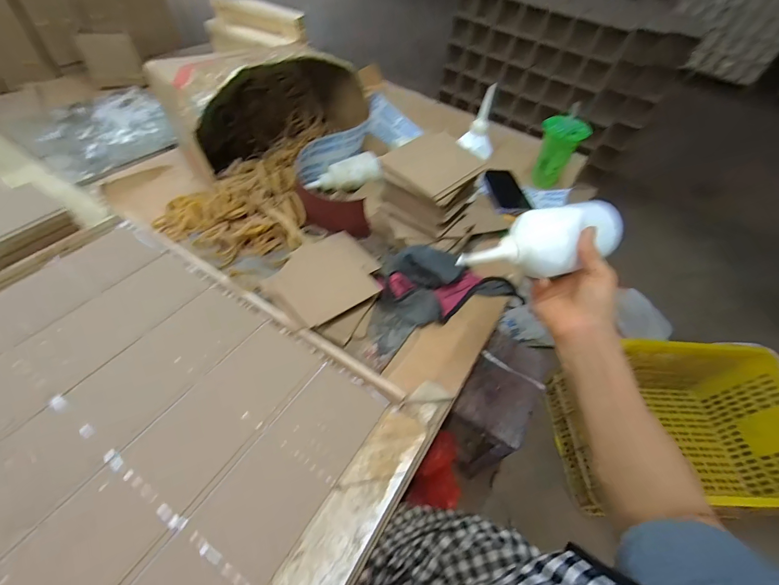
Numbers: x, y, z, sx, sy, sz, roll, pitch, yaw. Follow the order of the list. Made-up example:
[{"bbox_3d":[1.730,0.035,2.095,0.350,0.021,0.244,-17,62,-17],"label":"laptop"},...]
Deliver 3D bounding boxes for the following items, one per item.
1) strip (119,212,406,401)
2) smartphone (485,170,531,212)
[{"bbox_3d":[-0.206,0.002,0.491,0.531,0.022,0.022,29,56,16],"label":"strip"},{"bbox_3d":[0.247,-0.219,0.731,0.080,0.015,0.148,3,52,-5],"label":"smartphone"}]

